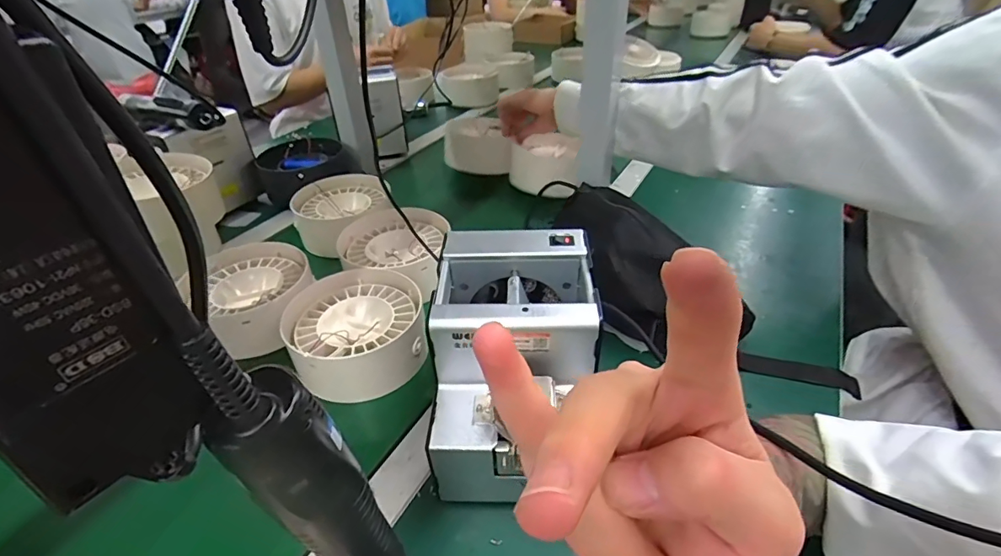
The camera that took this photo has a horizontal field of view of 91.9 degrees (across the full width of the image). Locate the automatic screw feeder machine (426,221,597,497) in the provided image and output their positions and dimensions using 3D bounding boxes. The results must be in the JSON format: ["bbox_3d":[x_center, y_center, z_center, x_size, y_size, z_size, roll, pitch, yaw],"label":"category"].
[{"bbox_3d":[0.012,0.061,0.394,0.118,0.124,0.168,0,38,1],"label":"automatic screw feeder machine"}]

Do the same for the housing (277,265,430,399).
[{"bbox_3d":[-0.149,0.056,0.511,0.137,0.051,0.139,-1,38,1],"label":"housing"}]

